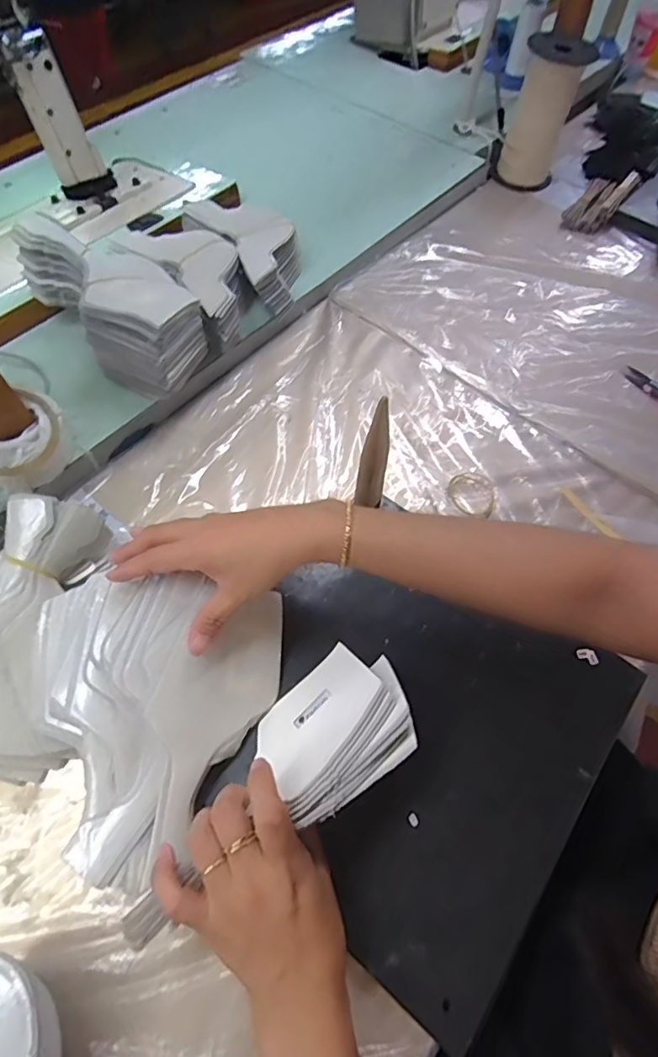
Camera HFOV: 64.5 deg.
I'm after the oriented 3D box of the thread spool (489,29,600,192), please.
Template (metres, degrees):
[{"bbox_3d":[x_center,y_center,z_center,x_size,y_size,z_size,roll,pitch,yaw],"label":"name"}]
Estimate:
[{"bbox_3d":[0.316,-0.616,0.775,0.090,0.166,0.085,29,64,14],"label":"thread spool"}]

